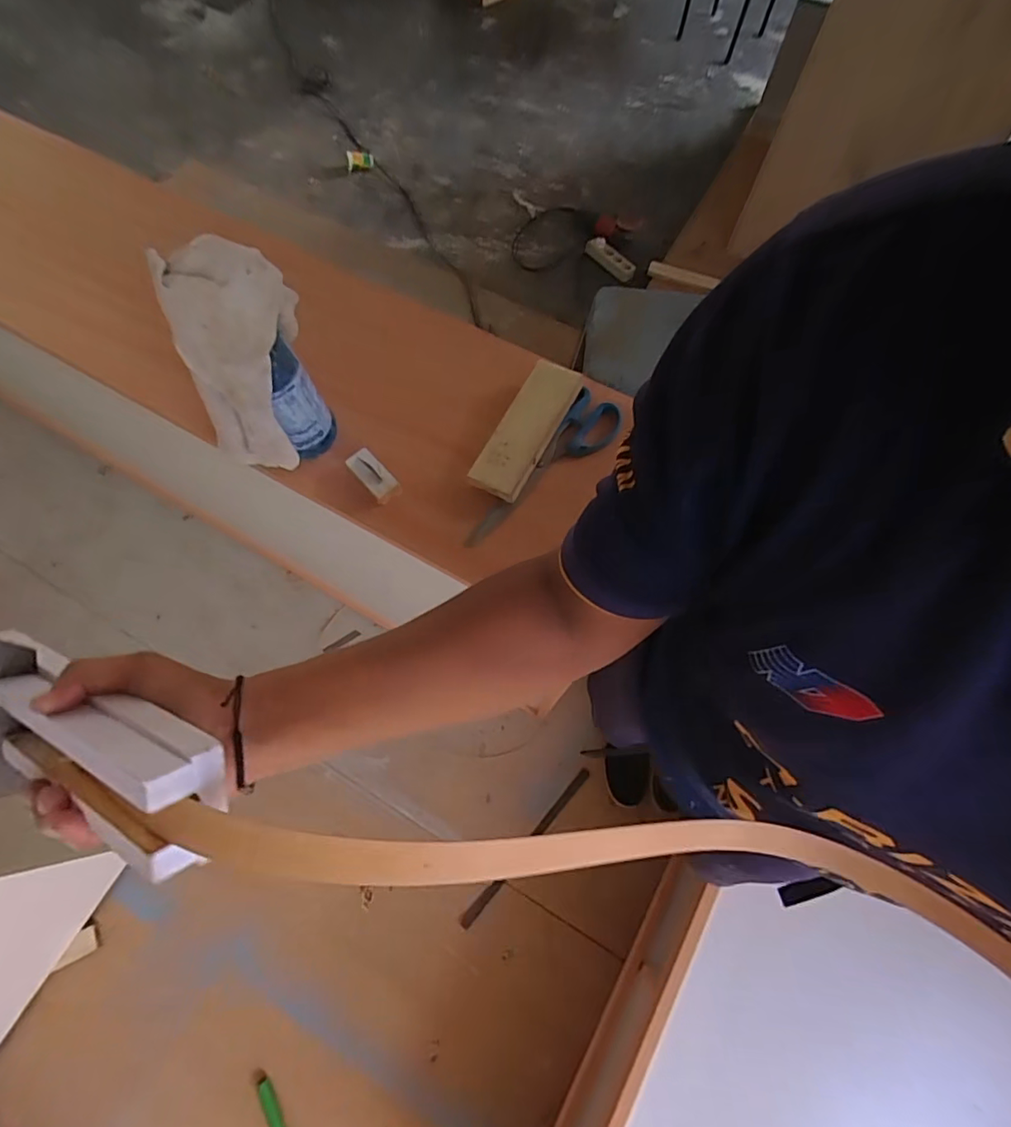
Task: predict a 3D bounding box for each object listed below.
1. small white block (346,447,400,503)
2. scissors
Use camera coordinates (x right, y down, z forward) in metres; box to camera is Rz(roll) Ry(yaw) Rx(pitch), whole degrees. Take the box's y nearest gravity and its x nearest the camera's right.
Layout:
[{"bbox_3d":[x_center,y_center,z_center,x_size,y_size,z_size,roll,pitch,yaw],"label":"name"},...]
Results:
[{"bbox_3d":[-0.129,-0.087,0.531,0.024,0.020,0.053,-42,75,-13],"label":"small white block"},{"bbox_3d":[0.043,-0.086,0.534,0.054,0.020,0.202,34,74,12],"label":"scissors"}]

